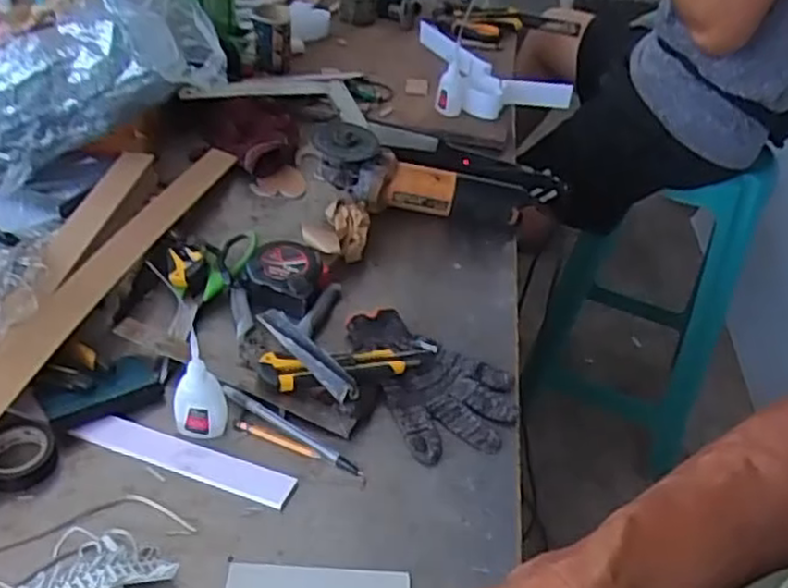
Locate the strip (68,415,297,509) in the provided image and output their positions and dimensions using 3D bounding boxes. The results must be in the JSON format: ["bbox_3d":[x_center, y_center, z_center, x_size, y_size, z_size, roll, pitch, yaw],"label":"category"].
[{"bbox_3d":[-0.179,0.140,0.626,0.192,0.011,0.028,16,40,10],"label":"strip"}]

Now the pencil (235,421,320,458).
[{"bbox_3d":[-0.105,0.131,0.653,0.082,0.004,0.010,19,41,14],"label":"pencil"}]

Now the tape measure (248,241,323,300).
[{"bbox_3d":[-0.117,-0.022,0.801,0.074,0.042,0.077,13,40,6],"label":"tape measure"}]

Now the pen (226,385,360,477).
[{"bbox_3d":[-0.092,0.121,0.657,0.150,0.013,0.013,24,42,20],"label":"pen"}]

